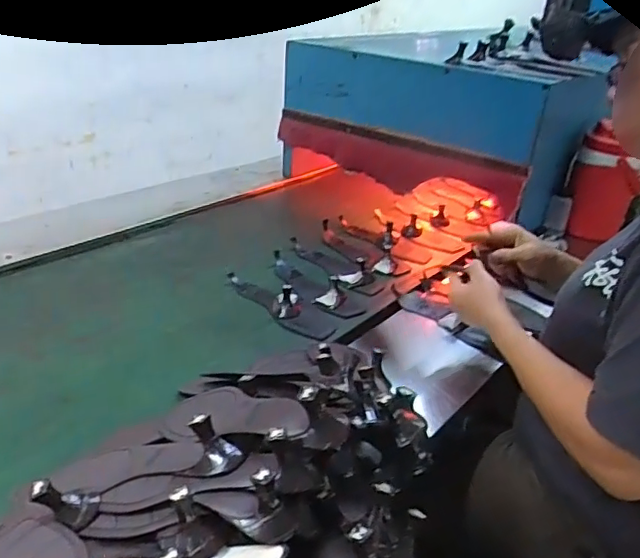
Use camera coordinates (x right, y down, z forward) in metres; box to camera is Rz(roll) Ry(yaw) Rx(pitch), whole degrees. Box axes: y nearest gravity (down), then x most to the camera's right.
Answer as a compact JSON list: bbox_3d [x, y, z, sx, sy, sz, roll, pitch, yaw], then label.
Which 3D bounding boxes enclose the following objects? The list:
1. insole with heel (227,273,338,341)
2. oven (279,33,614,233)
[{"bbox_3d":[-0.068,0.033,0.992,0.061,0.049,0.255,-20,37,-38],"label":"insole with heel"},{"bbox_3d":[0.284,-0.385,1.384,0.733,0.323,0.291,24,34,32],"label":"oven"}]

